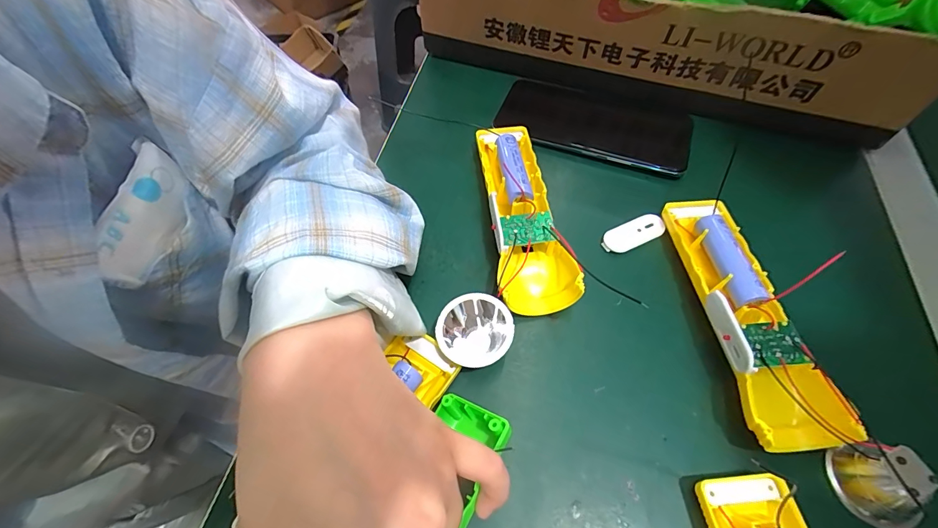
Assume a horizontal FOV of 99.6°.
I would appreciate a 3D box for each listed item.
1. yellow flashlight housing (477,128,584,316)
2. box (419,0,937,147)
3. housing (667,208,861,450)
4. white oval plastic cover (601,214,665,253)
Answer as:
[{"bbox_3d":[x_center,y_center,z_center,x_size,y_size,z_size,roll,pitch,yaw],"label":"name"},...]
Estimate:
[{"bbox_3d":[0.039,-0.043,0.288,0.049,0.036,0.160,-4,59,-1],"label":"yellow flashlight housing"},{"bbox_3d":[0.182,-0.271,0.376,0.412,0.111,0.250,16,60,10],"label":"box"},{"bbox_3d":[0.166,0.026,0.247,0.047,0.033,0.162,-4,59,-2],"label":"housing"},{"bbox_3d":[0.120,-0.022,0.291,0.048,0.006,0.018,-21,61,-11],"label":"white oval plastic cover"}]

